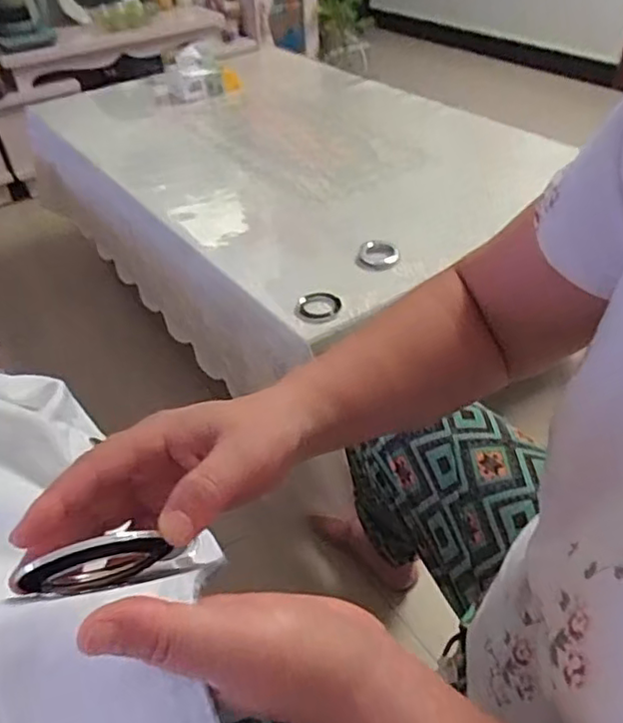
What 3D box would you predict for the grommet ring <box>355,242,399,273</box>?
[{"bbox_3d":[0.099,-0.162,0.931,0.064,0.011,0.066,-2,41,2],"label":"grommet ring"}]

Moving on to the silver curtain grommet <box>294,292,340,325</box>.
[{"bbox_3d":[0.008,-0.074,0.849,0.065,0.009,0.063,-2,41,2],"label":"silver curtain grommet"}]

